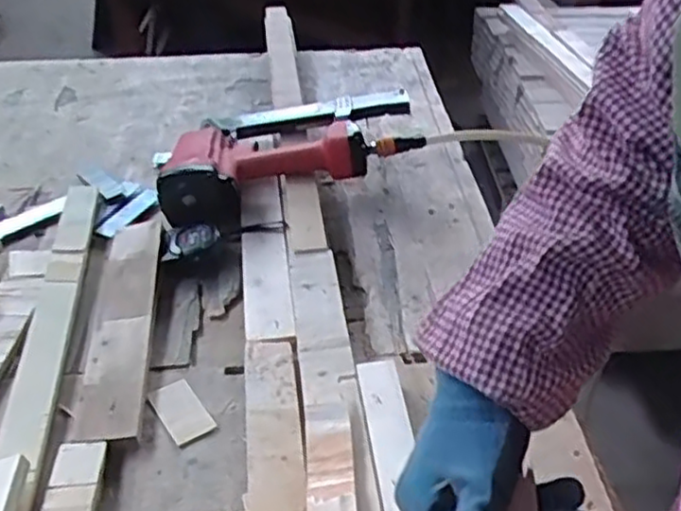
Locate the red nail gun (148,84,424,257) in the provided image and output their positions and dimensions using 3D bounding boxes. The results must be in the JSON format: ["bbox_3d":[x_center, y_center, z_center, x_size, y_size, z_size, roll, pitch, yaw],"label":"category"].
[{"bbox_3d":[-0.077,-0.138,0.991,0.392,0.081,0.230,-20,41,-26],"label":"red nail gun"}]

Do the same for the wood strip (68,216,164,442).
[{"bbox_3d":[-0.233,0.064,0.774,0.069,0.025,0.337,-3,37,-6],"label":"wood strip"}]

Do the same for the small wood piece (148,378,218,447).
[{"bbox_3d":[-0.150,0.142,0.679,0.040,0.008,0.072,-23,43,-29],"label":"small wood piece"}]

